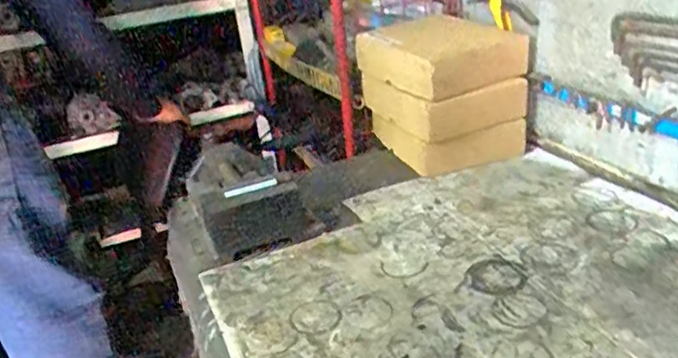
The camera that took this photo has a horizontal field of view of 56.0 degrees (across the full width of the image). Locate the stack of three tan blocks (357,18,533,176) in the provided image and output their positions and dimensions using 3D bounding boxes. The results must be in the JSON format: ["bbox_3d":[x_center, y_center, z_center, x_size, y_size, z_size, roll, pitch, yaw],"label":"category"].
[{"bbox_3d":[0.194,-0.178,1.215,0.238,0.242,0.246,-15,27,-15],"label":"stack of three tan blocks"}]

